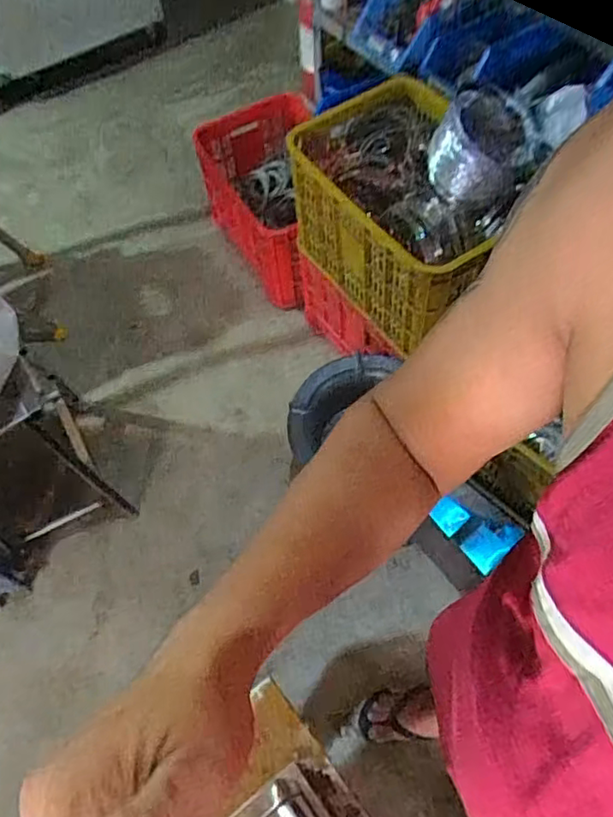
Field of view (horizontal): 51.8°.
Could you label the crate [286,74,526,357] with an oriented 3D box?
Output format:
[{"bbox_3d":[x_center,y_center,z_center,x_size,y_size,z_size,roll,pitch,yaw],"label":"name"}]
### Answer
[{"bbox_3d":[0.231,-0.409,1.404,0.324,0.342,0.492,-31,63,-14],"label":"crate"}]

